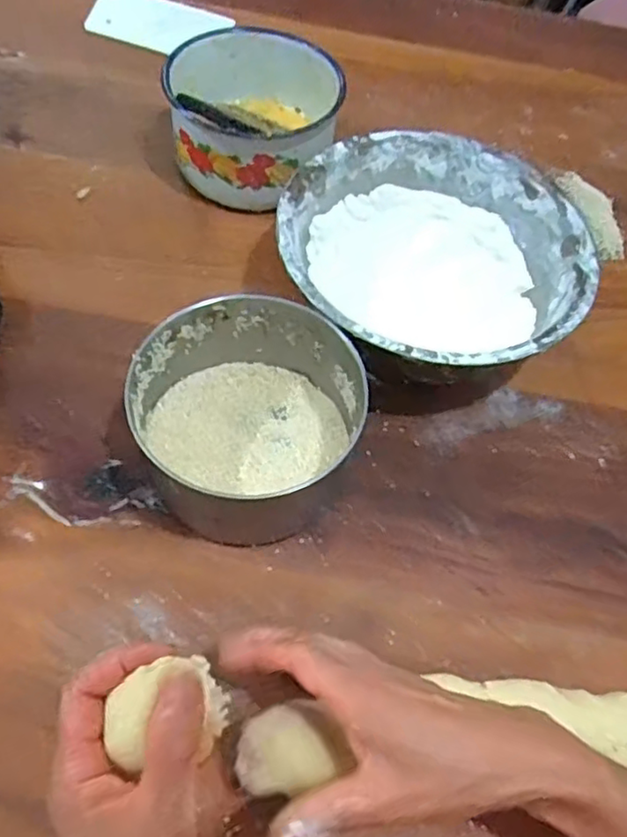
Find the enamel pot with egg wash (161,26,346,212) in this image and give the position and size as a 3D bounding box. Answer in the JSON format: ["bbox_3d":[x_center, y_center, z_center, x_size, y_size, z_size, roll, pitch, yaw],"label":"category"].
[{"bbox_3d":[-0.050,-0.252,0.565,0.133,0.075,0.138,2,58,-4],"label":"enamel pot with egg wash"}]

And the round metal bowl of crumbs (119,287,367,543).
[{"bbox_3d":[-0.041,-0.002,0.419,0.130,0.079,0.126,2,58,-3],"label":"round metal bowl of crumbs"}]

